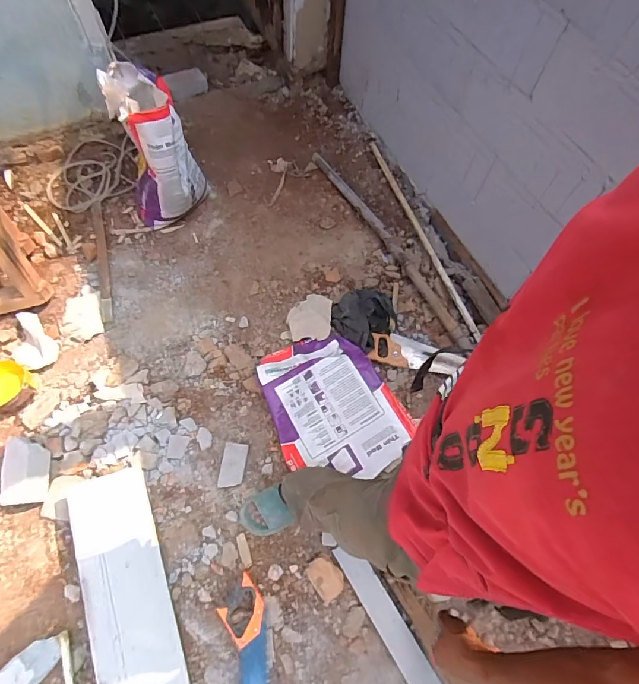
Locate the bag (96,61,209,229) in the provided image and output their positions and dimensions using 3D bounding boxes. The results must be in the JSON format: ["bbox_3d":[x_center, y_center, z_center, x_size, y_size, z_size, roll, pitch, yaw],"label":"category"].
[{"bbox_3d":[-0.624,-0.737,1.582,0.294,0.559,0.323,-12,66,-9],"label":"bag"}]

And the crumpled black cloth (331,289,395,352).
[{"bbox_3d":[0.166,-0.107,1.572,0.224,0.090,0.243,41,69,15],"label":"crumpled black cloth"}]

